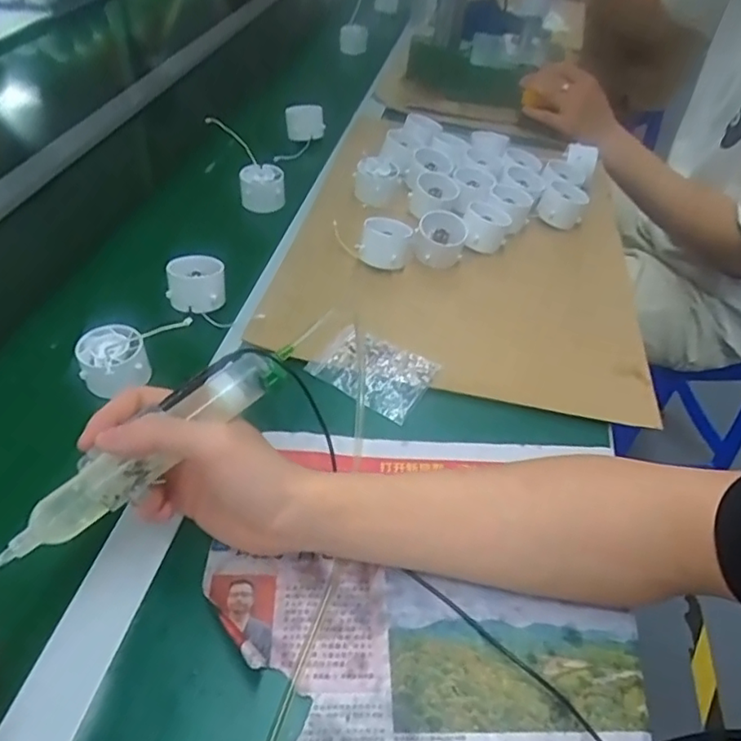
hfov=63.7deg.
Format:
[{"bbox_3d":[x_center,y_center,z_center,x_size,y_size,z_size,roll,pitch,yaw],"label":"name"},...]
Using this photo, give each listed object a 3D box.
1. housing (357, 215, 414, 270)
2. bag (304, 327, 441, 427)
[{"bbox_3d":[0.015,-0.131,0.614,0.049,0.037,0.049,9,44,3],"label":"housing"},{"bbox_3d":[0.002,-0.003,0.512,0.097,0.011,0.071,28,49,19],"label":"bag"}]

